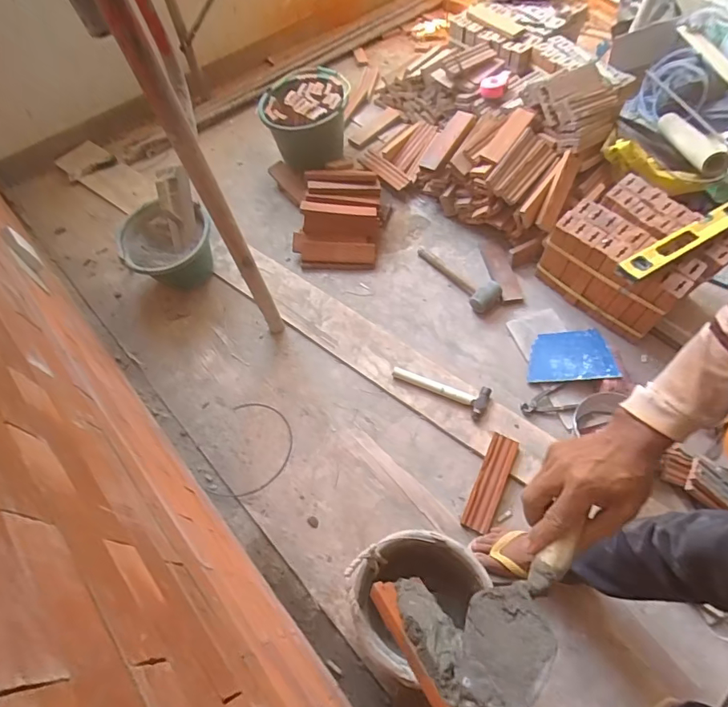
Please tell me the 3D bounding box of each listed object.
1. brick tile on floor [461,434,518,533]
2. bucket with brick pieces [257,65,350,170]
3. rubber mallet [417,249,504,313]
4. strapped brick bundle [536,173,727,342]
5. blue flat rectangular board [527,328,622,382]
[{"bbox_3d":[0.300,0.303,1.080,0.064,0.022,0.231,22,65,14],"label":"brick tile on floor"},{"bbox_3d":[-0.195,-0.801,1.593,0.293,0.228,0.263,-5,62,0],"label":"bucket with brick pieces"},{"bbox_3d":[0.275,-0.243,1.369,0.090,0.055,0.299,-35,66,-15],"label":"rubber mallet"},{"bbox_3d":[0.725,-0.264,1.257,0.313,0.238,0.360,-35,66,-15],"label":"strapped brick bundle"},{"bbox_3d":[0.550,0.002,1.226,0.211,0.010,0.149,-4,58,19],"label":"blue flat rectangular board"}]

